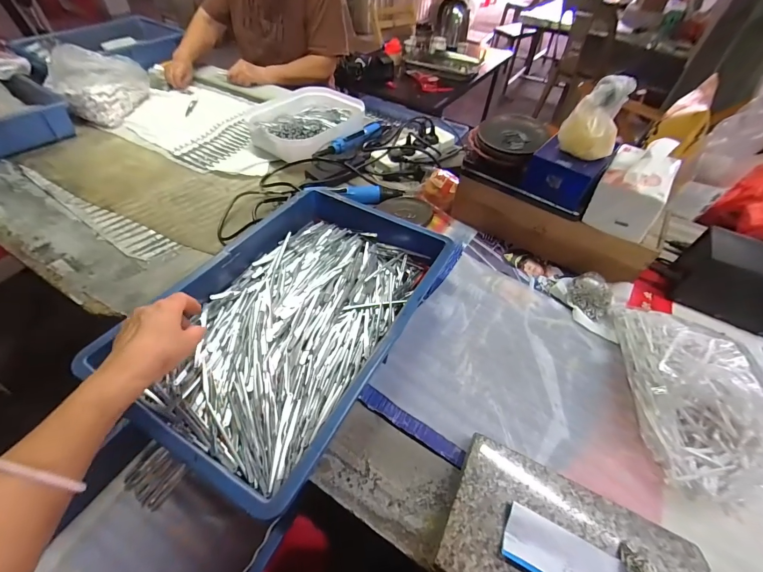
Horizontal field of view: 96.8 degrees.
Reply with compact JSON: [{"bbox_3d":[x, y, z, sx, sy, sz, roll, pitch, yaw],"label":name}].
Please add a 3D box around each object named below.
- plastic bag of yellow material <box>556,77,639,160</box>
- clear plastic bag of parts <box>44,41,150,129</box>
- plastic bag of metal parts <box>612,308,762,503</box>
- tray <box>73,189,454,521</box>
[{"bbox_3d":[0.303,-0.235,0.475,0.058,0.090,0.059,-14,52,-15],"label":"plastic bag of yellow material"},{"bbox_3d":[-0.700,-0.505,0.860,0.219,0.138,0.138,-30,57,-27],"label":"clear plastic bag of parts"},{"bbox_3d":[0.383,0.118,0.420,0.133,0.098,0.239,5,48,0],"label":"plastic bag of metal parts"},{"bbox_3d":[-0.108,0.028,0.476,0.276,0.069,0.432,25,49,17],"label":"tray"}]

